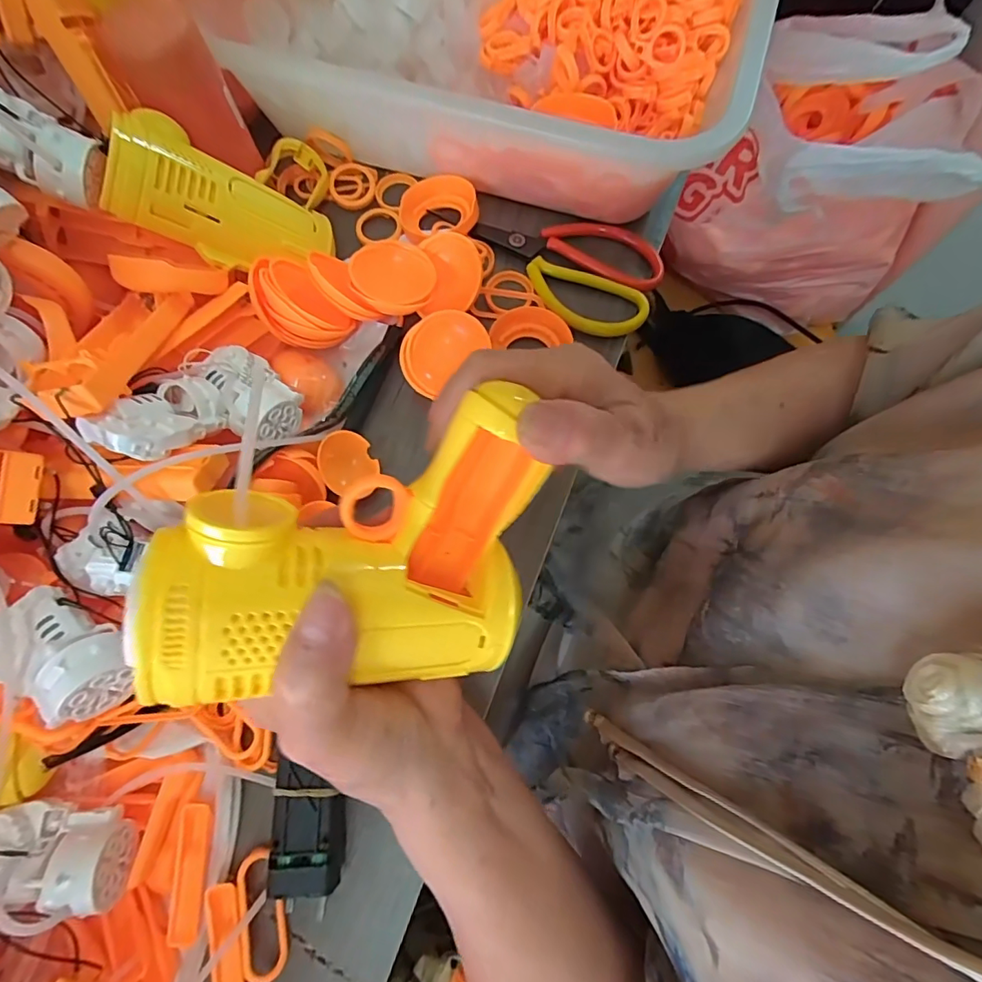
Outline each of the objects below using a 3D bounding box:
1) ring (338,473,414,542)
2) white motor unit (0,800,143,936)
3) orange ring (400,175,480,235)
[{"bbox_3d":[-0.042,0.005,0.176,0.022,0.004,0.025,24,101,-17],"label":"ring"},{"bbox_3d":[-0.203,0.168,0.223,0.064,0.031,0.042,0,74,0],"label":"white motor unit"},{"bbox_3d":[-0.037,-0.213,0.363,0.058,0.017,0.046,14,74,4],"label":"orange ring"}]

